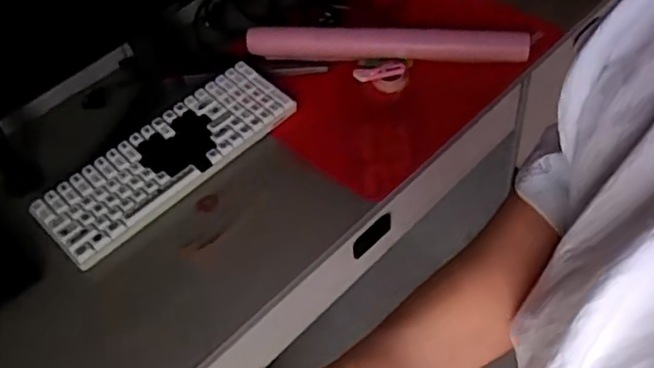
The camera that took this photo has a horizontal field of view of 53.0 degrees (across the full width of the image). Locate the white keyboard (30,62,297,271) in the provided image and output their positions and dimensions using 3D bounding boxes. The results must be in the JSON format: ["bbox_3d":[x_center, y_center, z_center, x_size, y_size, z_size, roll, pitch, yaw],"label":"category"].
[{"bbox_3d":[-0.214,-0.040,0.899,0.123,0.030,0.365,35,62,30],"label":"white keyboard"}]

